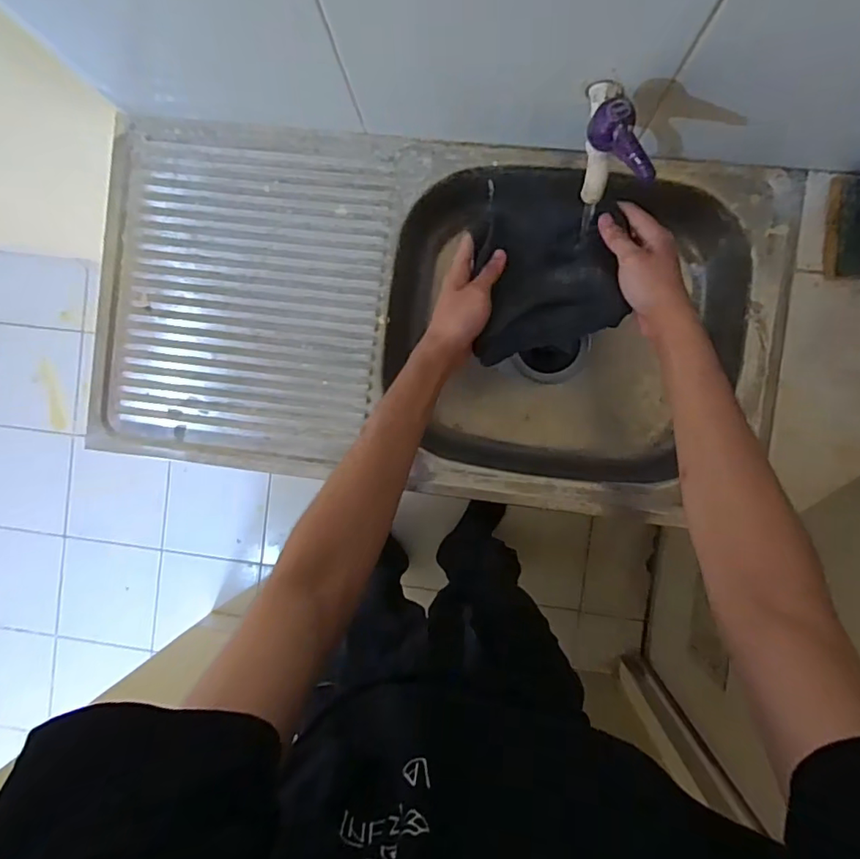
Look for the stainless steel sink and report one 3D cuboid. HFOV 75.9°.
[{"bbox_3d":[0.005,-0.136,0.731,0.787,0.190,0.400,7,92,5],"label":"stainless steel sink"}]

